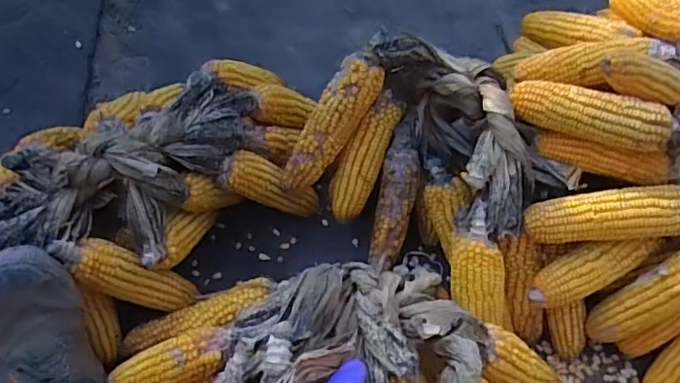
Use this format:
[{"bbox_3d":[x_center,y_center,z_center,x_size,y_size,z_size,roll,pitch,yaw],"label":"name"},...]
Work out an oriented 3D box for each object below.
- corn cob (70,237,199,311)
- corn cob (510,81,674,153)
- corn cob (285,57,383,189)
[{"bbox_3d":[-0.241,0.107,0.687,0.046,0.174,0.051,-22,52,26],"label":"corn cob"},{"bbox_3d":[0.285,-0.088,0.650,0.175,0.051,0.041,20,56,24],"label":"corn cob"},{"bbox_3d":[-0.014,-0.081,0.719,0.056,0.199,0.043,46,28,23],"label":"corn cob"}]

